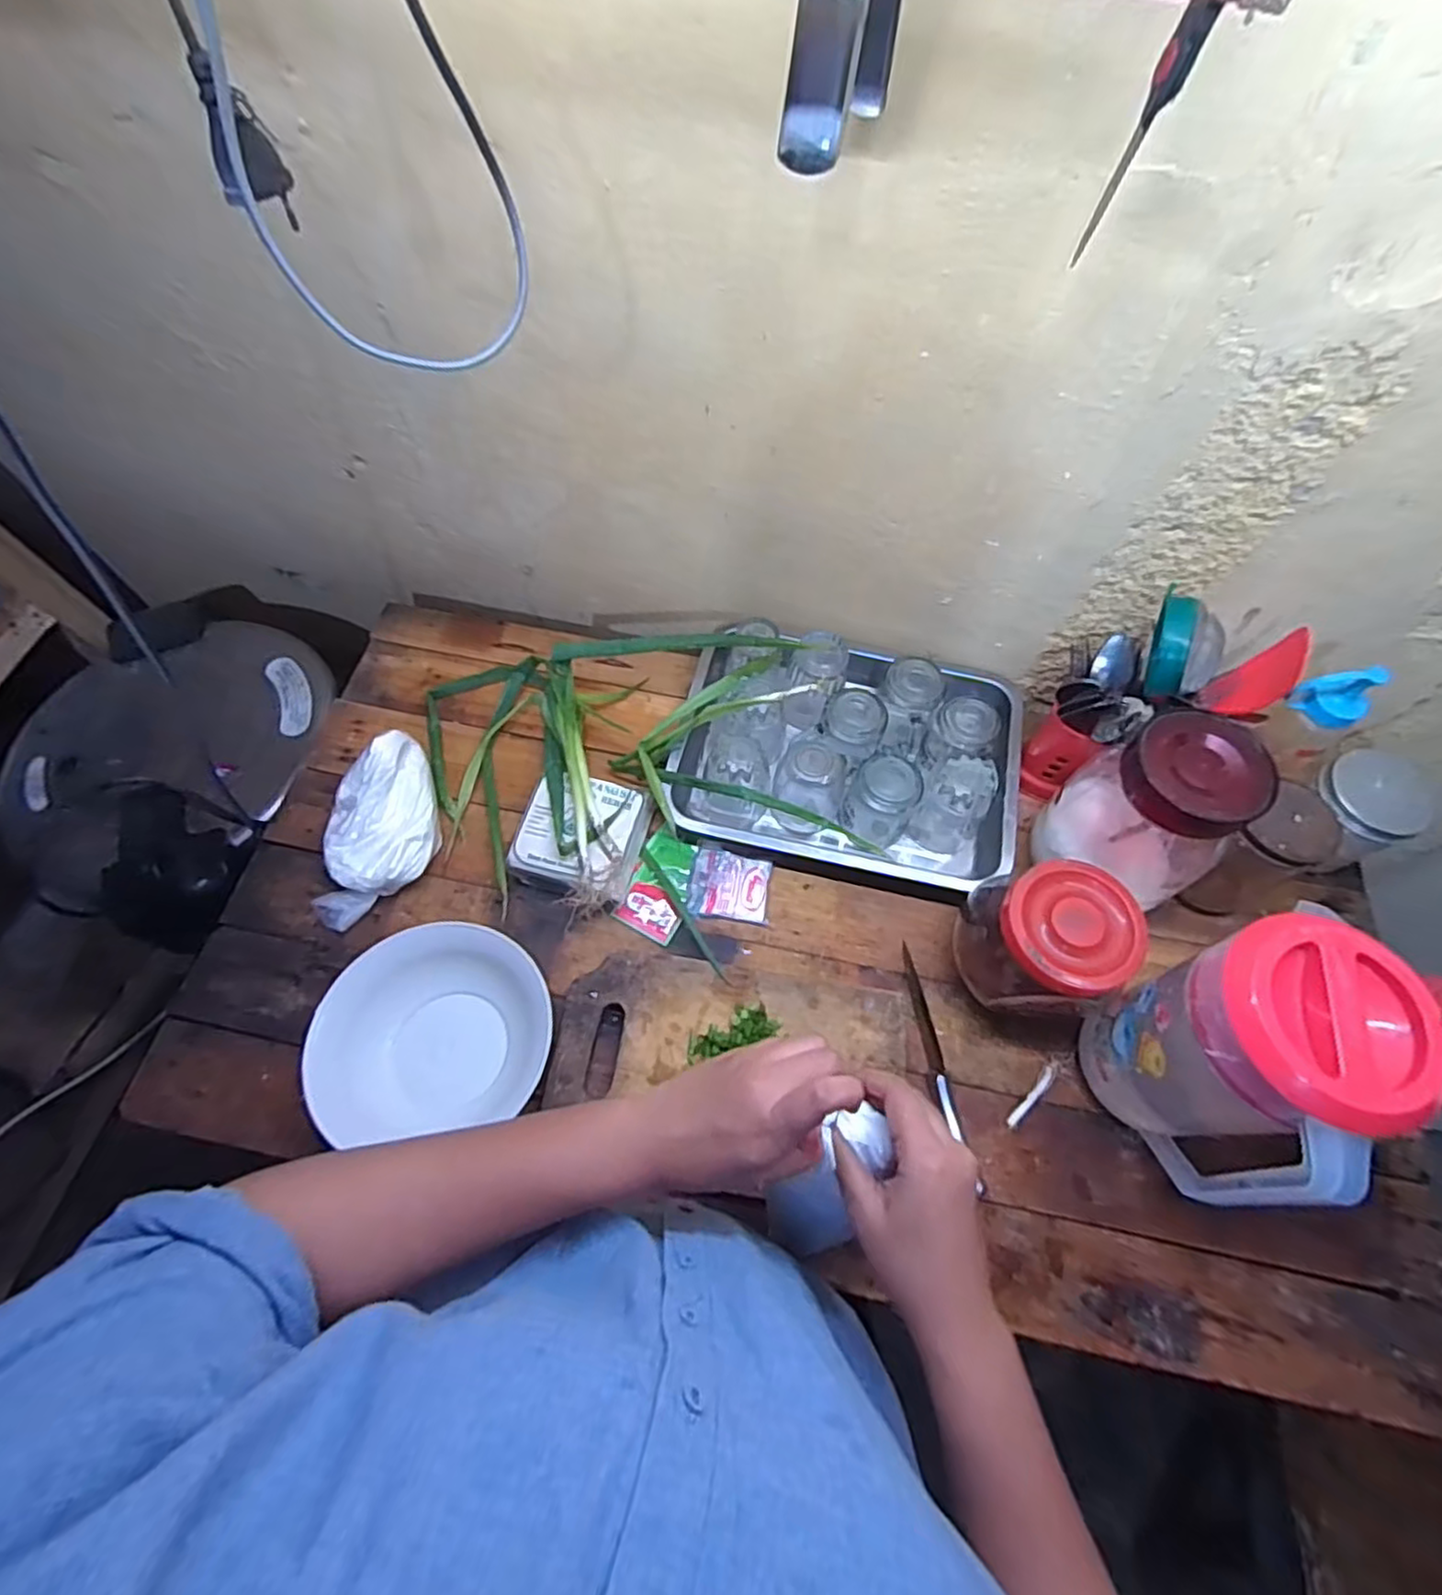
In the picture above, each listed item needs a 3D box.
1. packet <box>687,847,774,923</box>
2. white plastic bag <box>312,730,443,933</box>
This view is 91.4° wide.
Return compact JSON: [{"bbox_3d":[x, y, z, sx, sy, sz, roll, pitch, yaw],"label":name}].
[{"bbox_3d":[0.010,0.085,0.690,0.076,0.014,0.065,9,63,2],"label":"packet"},{"bbox_3d":[-0.327,0.031,0.667,0.091,0.095,0.162,3,63,-1],"label":"white plastic bag"}]

